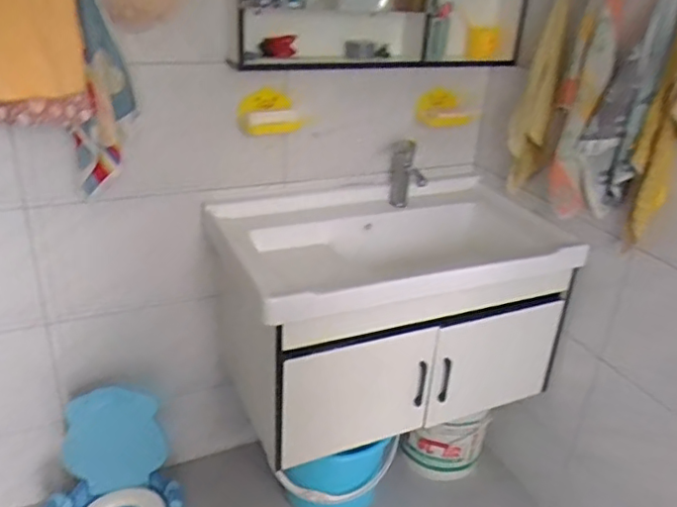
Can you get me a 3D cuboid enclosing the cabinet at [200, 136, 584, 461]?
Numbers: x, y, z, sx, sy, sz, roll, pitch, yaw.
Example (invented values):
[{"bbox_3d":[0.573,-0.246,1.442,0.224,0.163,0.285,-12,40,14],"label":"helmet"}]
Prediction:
[{"bbox_3d":[0.112,0.123,1.613,0.807,0.490,0.556,-9,29,-23],"label":"cabinet"}]

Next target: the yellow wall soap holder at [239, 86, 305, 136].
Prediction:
[{"bbox_3d":[-0.165,-0.339,1.464,0.156,0.101,0.090,-2,27,-11],"label":"yellow wall soap holder"}]

